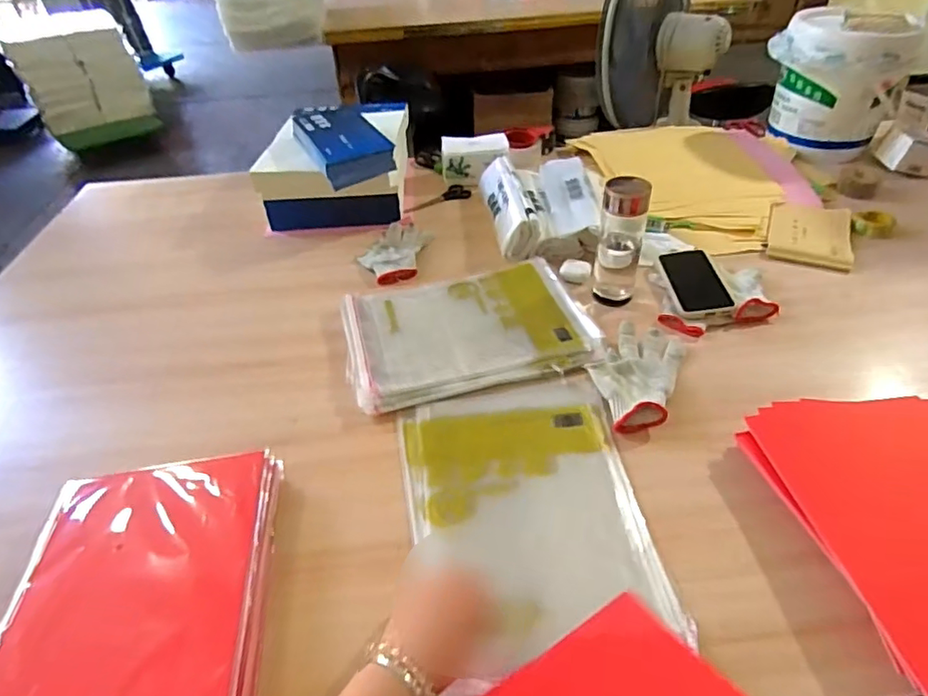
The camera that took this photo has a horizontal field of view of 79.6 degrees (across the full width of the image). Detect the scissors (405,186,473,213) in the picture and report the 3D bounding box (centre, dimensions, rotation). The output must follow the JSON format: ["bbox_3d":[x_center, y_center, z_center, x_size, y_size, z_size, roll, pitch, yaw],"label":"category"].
[{"bbox_3d":[-0.060,-0.310,1.166,0.161,0.011,0.057,-26,46,-25],"label":"scissors"}]

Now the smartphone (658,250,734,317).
[{"bbox_3d":[0.364,-0.110,0.885,0.081,0.012,0.174,-8,40,8],"label":"smartphone"}]

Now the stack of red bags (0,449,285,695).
[{"bbox_3d":[-0.298,0.238,0.506,0.227,0.039,0.308,-6,41,-4],"label":"stack of red bags"}]

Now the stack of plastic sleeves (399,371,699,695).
[{"bbox_3d":[0.069,0.167,0.608,0.245,0.023,0.325,-10,46,-4],"label":"stack of plastic sleeves"}]

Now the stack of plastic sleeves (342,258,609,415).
[{"bbox_3d":[0.004,-0.038,0.830,0.348,0.021,0.274,-9,41,-8],"label":"stack of plastic sleeves"}]

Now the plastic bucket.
[{"bbox_3d":[0.774,-0.555,1.185,0.263,0.248,0.199,23,47,27],"label":"plastic bucket"}]

